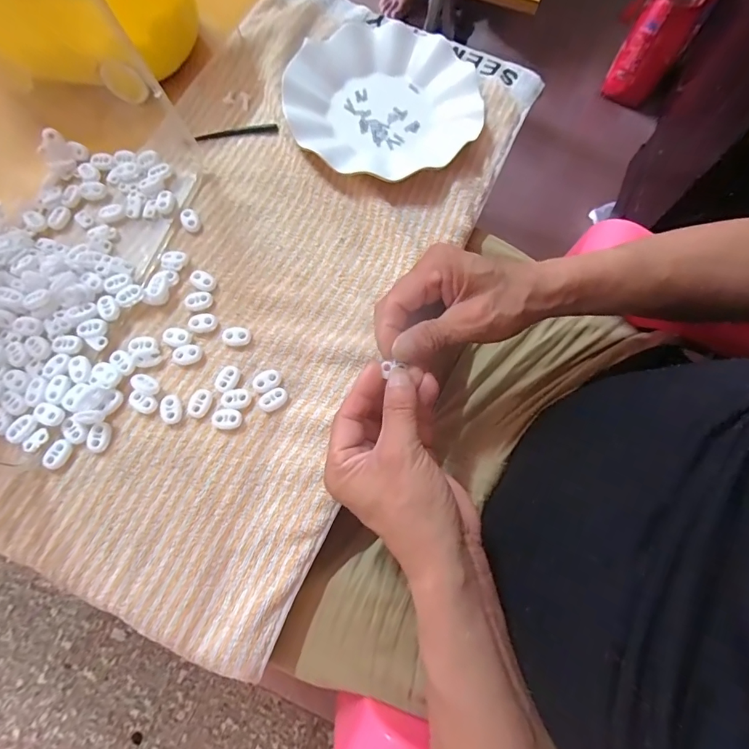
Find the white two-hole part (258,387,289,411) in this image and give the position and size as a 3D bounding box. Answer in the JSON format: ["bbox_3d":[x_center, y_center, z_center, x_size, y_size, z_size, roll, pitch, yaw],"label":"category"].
[{"bbox_3d":[-0.078,0.020,0.331,0.022,0.007,0.015,-27,76,-10],"label":"white two-hole part"}]

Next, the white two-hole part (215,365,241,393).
[{"bbox_3d":[-0.115,0.004,0.336,0.016,0.006,0.022,20,73,4],"label":"white two-hole part"}]

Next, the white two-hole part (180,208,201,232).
[{"bbox_3d":[-0.162,-0.136,0.374,0.015,0.005,0.021,-28,76,-10],"label":"white two-hole part"}]

